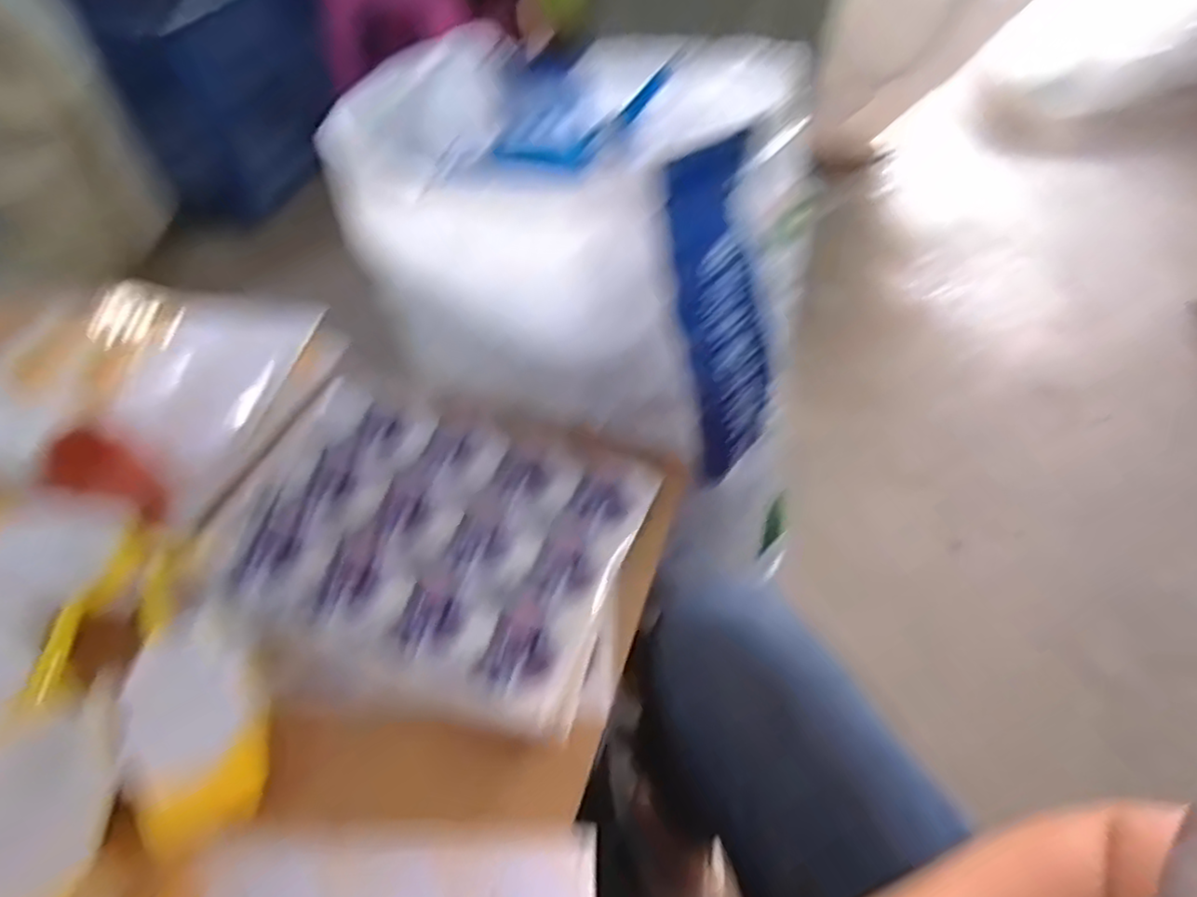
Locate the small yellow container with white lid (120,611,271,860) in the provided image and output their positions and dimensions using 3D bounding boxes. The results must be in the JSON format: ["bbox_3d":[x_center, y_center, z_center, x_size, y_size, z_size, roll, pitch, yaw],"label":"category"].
[{"bbox_3d":[-0.219,0.143,0.378,0.064,0.017,0.126,-21,53,-17],"label":"small yellow container with white lid"}]

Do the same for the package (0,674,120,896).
[{"bbox_3d":[-0.273,0.177,0.331,0.067,0.022,0.124,-13,51,-11],"label":"package"}]

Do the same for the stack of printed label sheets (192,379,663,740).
[{"bbox_3d":[-0.113,0.057,0.463,0.277,0.012,0.210,15,51,13],"label":"stack of printed label sheets"}]

